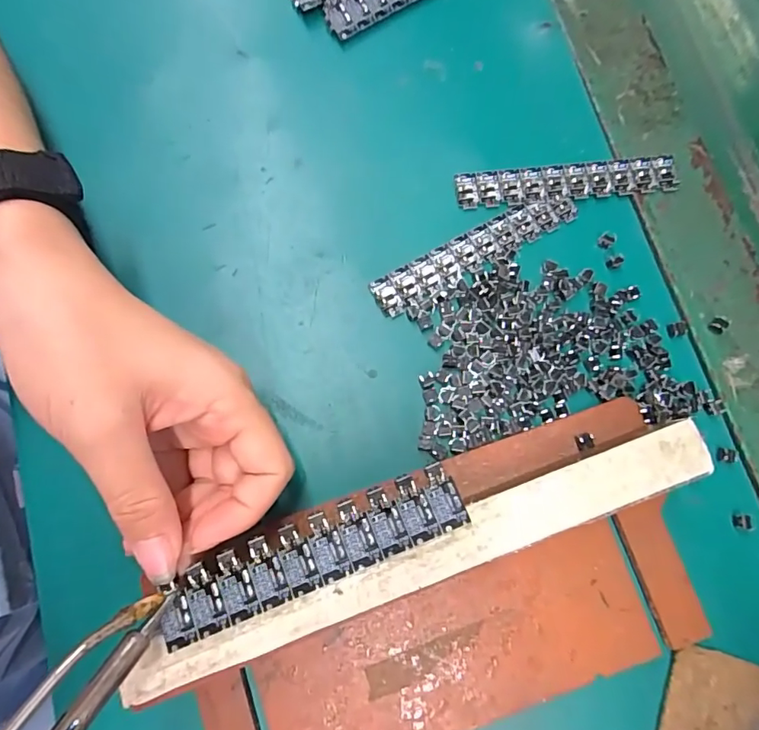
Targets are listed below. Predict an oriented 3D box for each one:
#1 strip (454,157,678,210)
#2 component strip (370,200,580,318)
[{"bbox_3d":[0.092,-0.090,0.246,0.108,0.004,0.019,-6,78,-2],"label":"strip"},{"bbox_3d":[0.046,-0.055,0.238,0.106,0.004,0.019,-28,80,-7],"label":"component strip"}]

